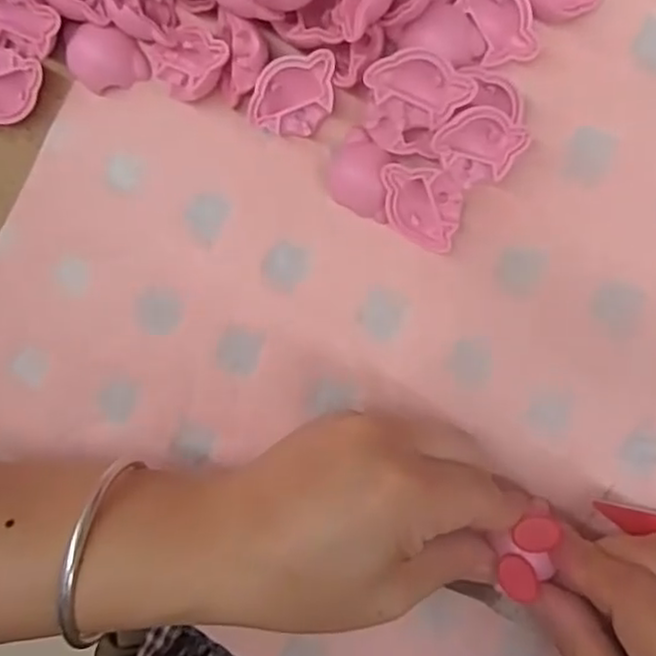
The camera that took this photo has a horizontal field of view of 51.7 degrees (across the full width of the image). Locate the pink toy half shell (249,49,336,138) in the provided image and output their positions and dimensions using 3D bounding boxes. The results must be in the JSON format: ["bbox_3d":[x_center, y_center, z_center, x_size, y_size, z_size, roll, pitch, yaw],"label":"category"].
[{"bbox_3d":[-0.013,-0.089,0.260,0.030,0.017,0.029,5,95,5],"label":"pink toy half shell"}]

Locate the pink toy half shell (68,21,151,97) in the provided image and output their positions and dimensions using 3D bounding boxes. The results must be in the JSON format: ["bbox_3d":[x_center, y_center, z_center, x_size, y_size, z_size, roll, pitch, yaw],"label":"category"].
[{"bbox_3d":[-0.087,-0.106,0.266,0.029,0.014,0.022,-10,94,7],"label":"pink toy half shell"}]

